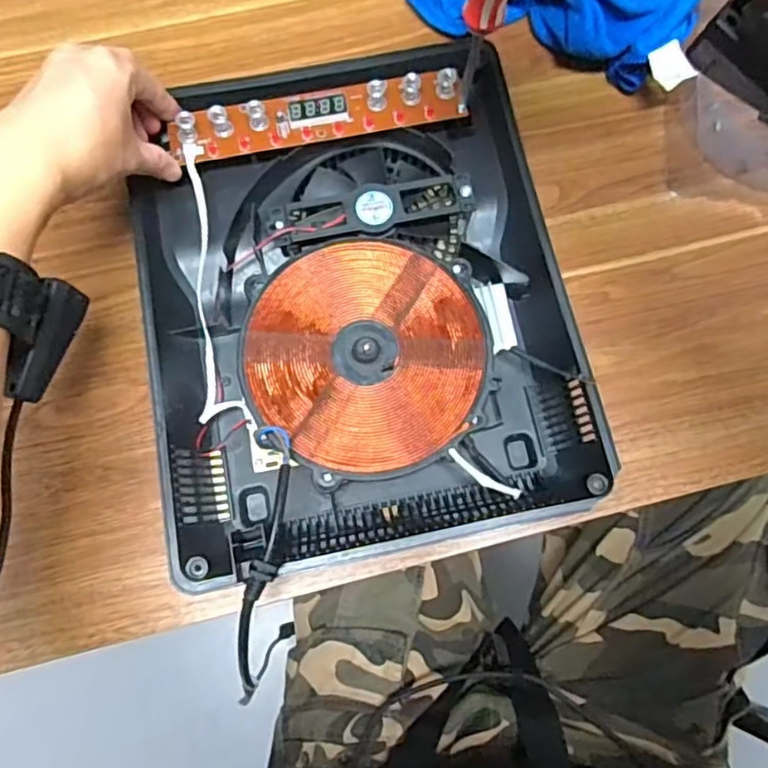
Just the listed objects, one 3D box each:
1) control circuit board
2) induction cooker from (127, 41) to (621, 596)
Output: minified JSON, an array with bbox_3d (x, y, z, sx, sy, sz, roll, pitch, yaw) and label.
[{"bbox_3d":[-0.046,-0.189,0.459,0.203,0.023,0.035,-11,76,-4],"label":"control circuit board"},{"bbox_3d":[-0.020,-0.056,0.445,0.268,0.054,0.331,-11,76,-4],"label":"induction cooker"}]

